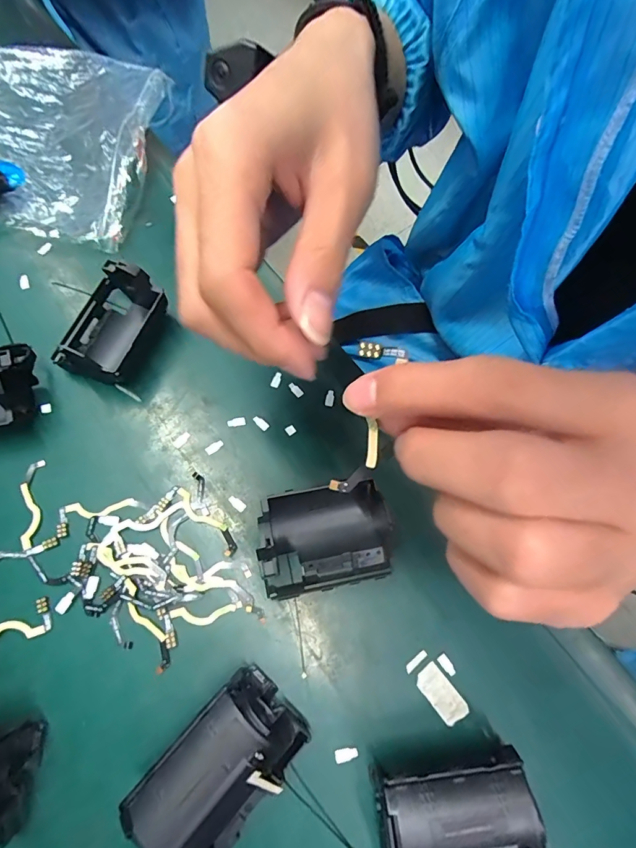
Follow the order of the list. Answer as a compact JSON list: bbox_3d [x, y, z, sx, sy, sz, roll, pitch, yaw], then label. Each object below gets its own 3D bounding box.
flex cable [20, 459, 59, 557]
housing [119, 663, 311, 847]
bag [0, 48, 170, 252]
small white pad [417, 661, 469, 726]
[{"bbox_3d":[-0.163,0.047,0.243,0.018,0.004,0.054,-13,72,-7],"label":"flex cable"},{"bbox_3d":[-0.044,0.155,0.191,0.046,0.042,0.068,43,74,11],"label":"housing"},{"bbox_3d":[-0.274,-0.222,0.319,0.279,0.023,0.169,4,71,-1],"label":"bag"},{"bbox_3d":[0.066,0.144,0.223,0.015,0.004,0.029,-35,75,-20],"label":"small white pad"}]

